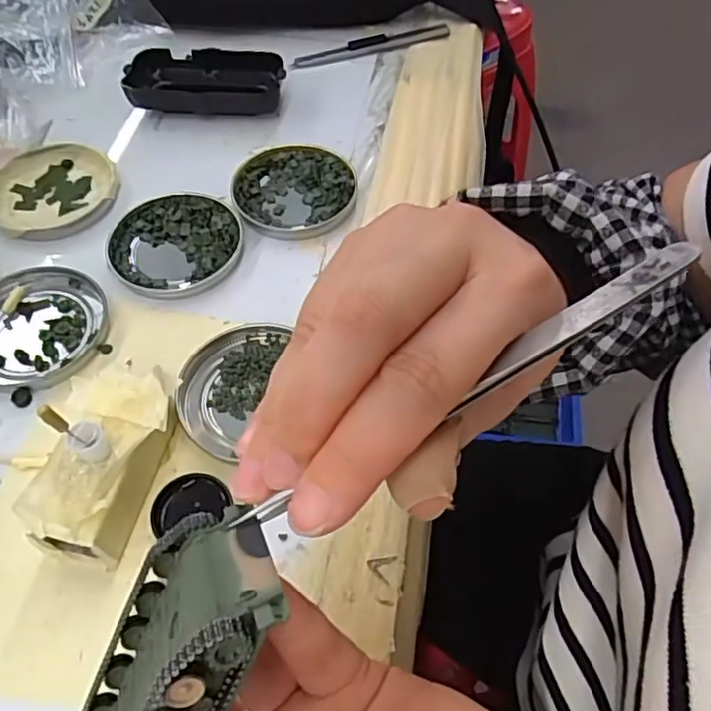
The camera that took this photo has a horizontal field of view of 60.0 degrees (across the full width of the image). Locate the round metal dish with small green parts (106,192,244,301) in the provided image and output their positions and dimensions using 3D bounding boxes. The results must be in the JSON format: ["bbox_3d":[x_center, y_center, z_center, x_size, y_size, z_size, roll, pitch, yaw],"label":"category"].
[{"bbox_3d":[-0.109,-0.067,0.372,0.078,0.008,0.077,0,56,0],"label":"round metal dish with small green parts"}]

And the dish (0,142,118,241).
[{"bbox_3d":[-0.197,-0.108,0.401,0.079,0.012,0.077,0,56,0],"label":"dish"}]

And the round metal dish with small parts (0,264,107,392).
[{"bbox_3d":[-0.179,-0.017,0.340,0.075,0.007,0.080,0,56,0],"label":"round metal dish with small parts"}]

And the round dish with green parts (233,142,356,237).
[{"bbox_3d":[-0.040,-0.107,0.397,0.077,0.008,0.075,0,56,0],"label":"round dish with green parts"}]

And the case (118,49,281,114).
[{"bbox_3d":[-0.110,-0.198,0.448,0.111,0.023,0.055,3,57,2],"label":"case"}]

